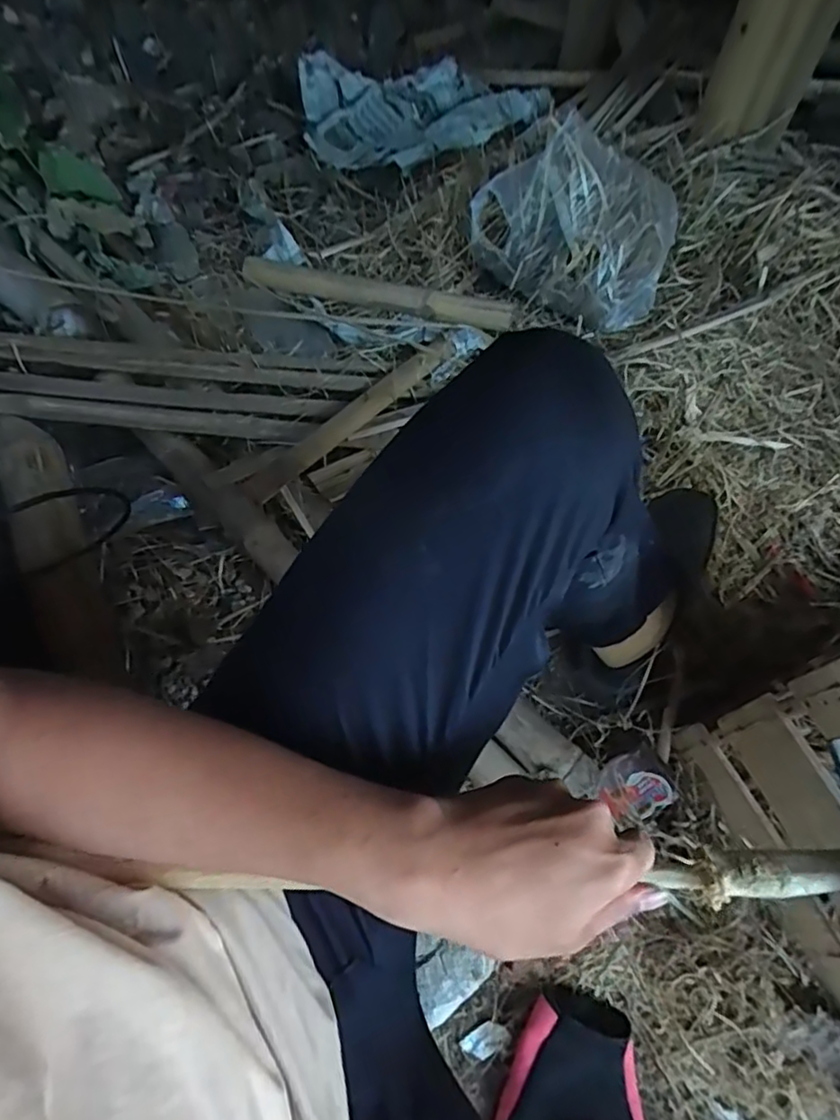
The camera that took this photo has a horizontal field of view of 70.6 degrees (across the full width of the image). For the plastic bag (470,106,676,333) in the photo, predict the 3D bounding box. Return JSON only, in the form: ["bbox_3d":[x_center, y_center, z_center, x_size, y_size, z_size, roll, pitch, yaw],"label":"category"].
[{"bbox_3d":[0.230,-0.504,0.889,0.299,0.192,0.170,17,61,5],"label":"plastic bag"}]

